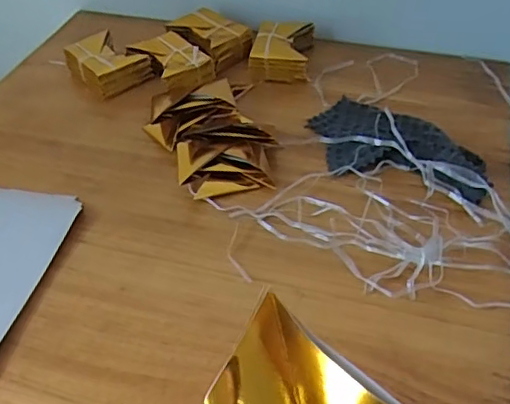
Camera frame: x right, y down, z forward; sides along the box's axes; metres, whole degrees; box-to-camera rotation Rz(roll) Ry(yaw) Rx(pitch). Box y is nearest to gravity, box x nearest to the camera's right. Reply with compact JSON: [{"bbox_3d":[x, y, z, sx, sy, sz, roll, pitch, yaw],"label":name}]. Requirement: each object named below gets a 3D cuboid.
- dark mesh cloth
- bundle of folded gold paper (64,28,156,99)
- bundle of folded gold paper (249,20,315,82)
[{"bbox_3d":[0.153,-0.060,0.624,0.213,0.031,0.106,29,53,27],"label":"dark mesh cloth"},{"bbox_3d":[-0.195,-0.186,0.752,0.084,0.035,0.109,-34,53,-28],"label":"bundle of folded gold paper"},{"bbox_3d":[0.038,-0.209,0.775,0.077,0.040,0.101,5,46,8],"label":"bundle of folded gold paper"}]

